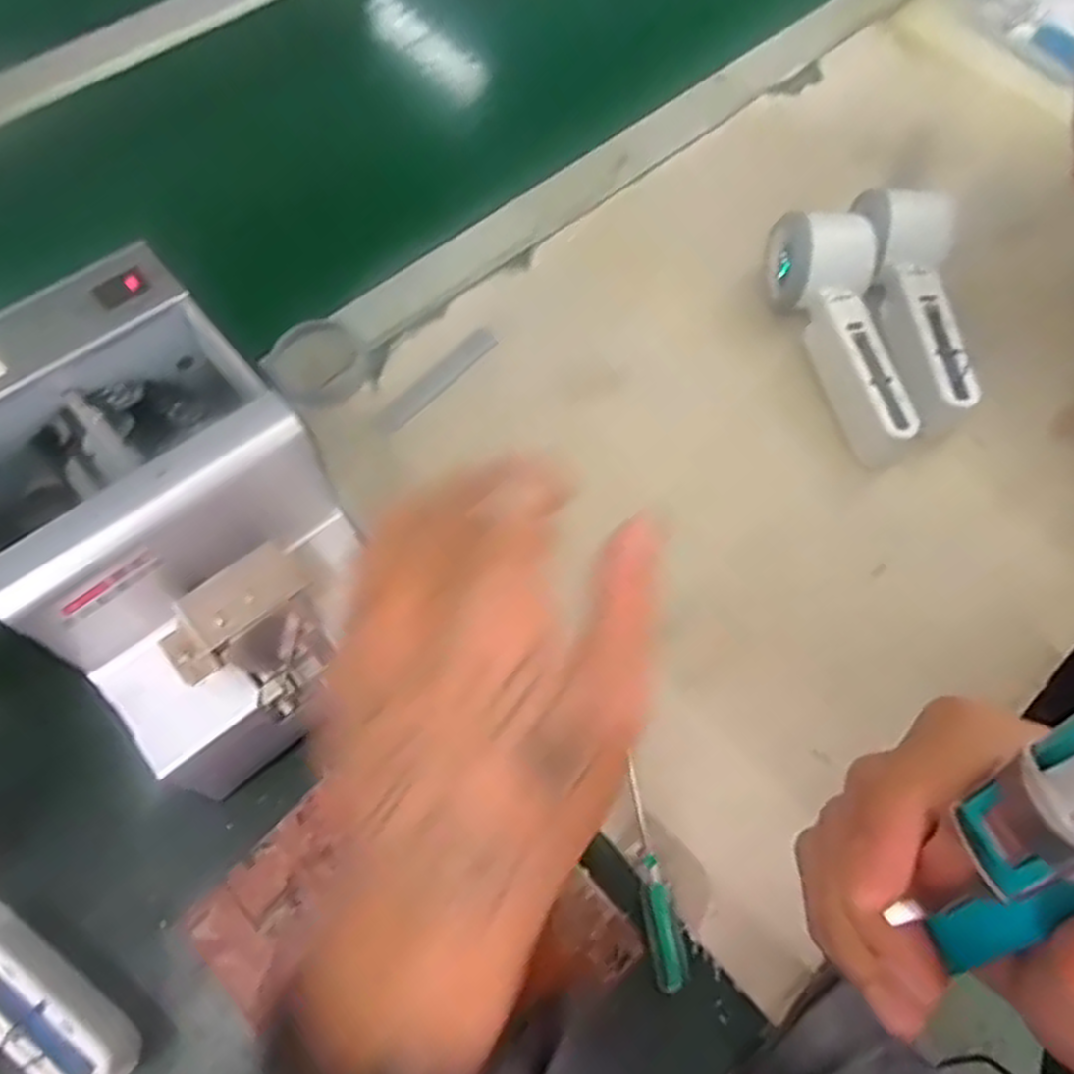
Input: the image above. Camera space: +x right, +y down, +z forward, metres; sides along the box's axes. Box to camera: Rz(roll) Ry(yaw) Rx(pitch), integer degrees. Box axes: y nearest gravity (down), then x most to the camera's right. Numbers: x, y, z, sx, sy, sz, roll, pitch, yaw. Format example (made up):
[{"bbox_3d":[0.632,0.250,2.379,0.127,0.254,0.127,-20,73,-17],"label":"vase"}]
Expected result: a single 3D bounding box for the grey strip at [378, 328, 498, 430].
[{"bbox_3d":[-0.060,-0.098,0.486,0.017,0.004,0.092,41,69,7],"label":"grey strip"}]

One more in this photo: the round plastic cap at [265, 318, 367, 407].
[{"bbox_3d":[-0.132,-0.105,0.478,0.056,0.012,0.056,1,64,-2],"label":"round plastic cap"}]

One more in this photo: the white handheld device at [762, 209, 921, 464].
[{"bbox_3d":[0.187,-0.126,0.484,0.054,0.053,0.163,-6,65,-6],"label":"white handheld device"}]

